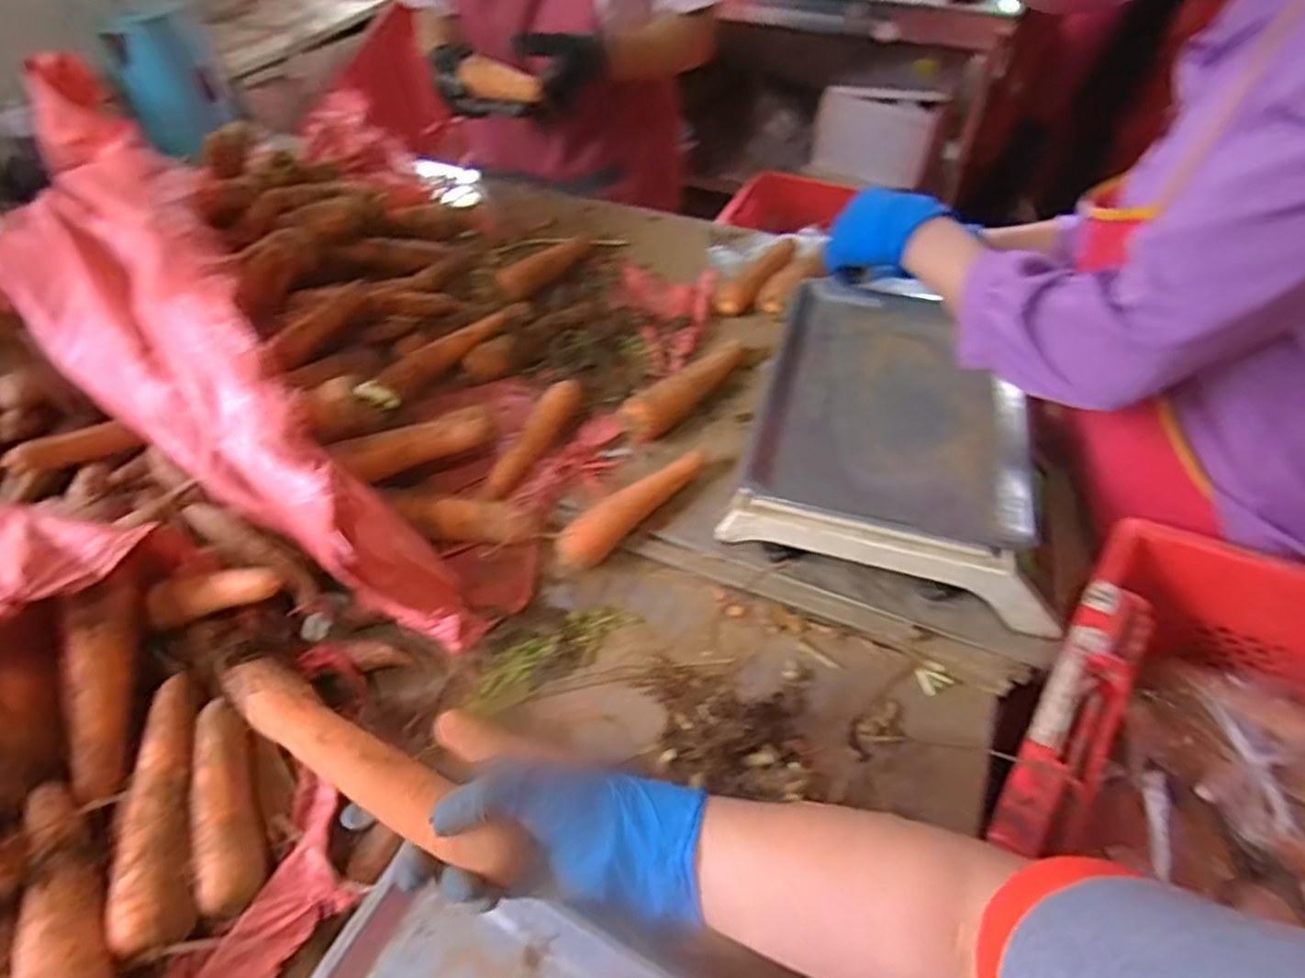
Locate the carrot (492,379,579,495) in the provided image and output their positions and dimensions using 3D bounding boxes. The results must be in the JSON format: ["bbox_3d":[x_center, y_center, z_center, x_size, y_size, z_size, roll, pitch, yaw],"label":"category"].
[{"bbox_3d":[-0.131,-0.060,0.778,0.032,0.036,0.156,20,54,18],"label":"carrot"}]

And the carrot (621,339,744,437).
[{"bbox_3d":[0.046,-0.128,0.827,0.048,0.050,0.209,33,58,26],"label":"carrot"}]

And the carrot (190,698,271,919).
[{"bbox_3d":[-0.325,0.237,0.530,0.042,0.035,0.155,-19,52,-14],"label":"carrot"}]

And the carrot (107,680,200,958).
[{"bbox_3d":[-0.372,0.238,0.529,0.049,0.039,0.208,-19,52,-13],"label":"carrot"}]

